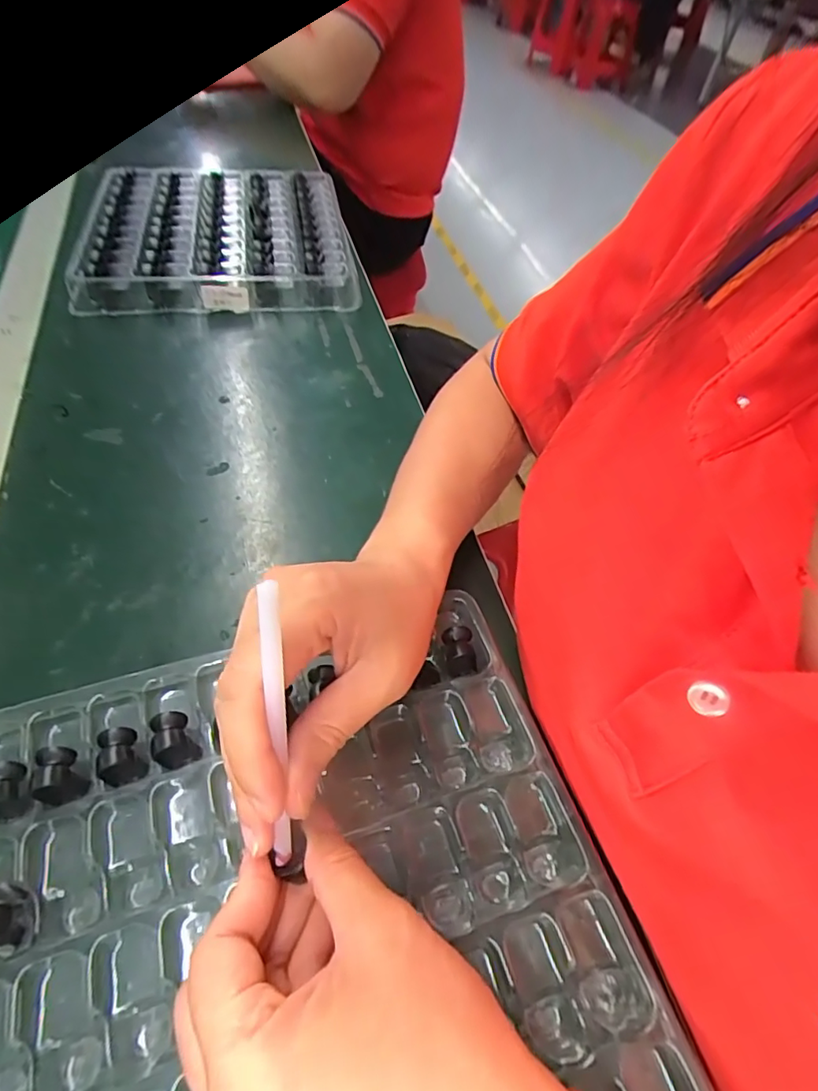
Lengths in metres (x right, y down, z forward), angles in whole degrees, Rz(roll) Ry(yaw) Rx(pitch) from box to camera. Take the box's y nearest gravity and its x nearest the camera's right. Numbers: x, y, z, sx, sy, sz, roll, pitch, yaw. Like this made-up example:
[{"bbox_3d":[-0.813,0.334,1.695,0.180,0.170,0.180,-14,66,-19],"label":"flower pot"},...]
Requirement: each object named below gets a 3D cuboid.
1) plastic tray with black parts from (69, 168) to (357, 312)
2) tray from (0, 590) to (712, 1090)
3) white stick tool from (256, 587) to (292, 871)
[{"bbox_3d":[-0.199,-0.337,0.574,0.256,0.038,0.270,-6,54,-9],"label":"plastic tray with black parts"},{"bbox_3d":[-0.044,0.158,0.215,0.255,0.038,0.249,-12,55,-13],"label":"tray"},{"bbox_3d":[-0.043,0.064,0.177,0.006,0.113,0.005,1,22,-4],"label":"white stick tool"}]

